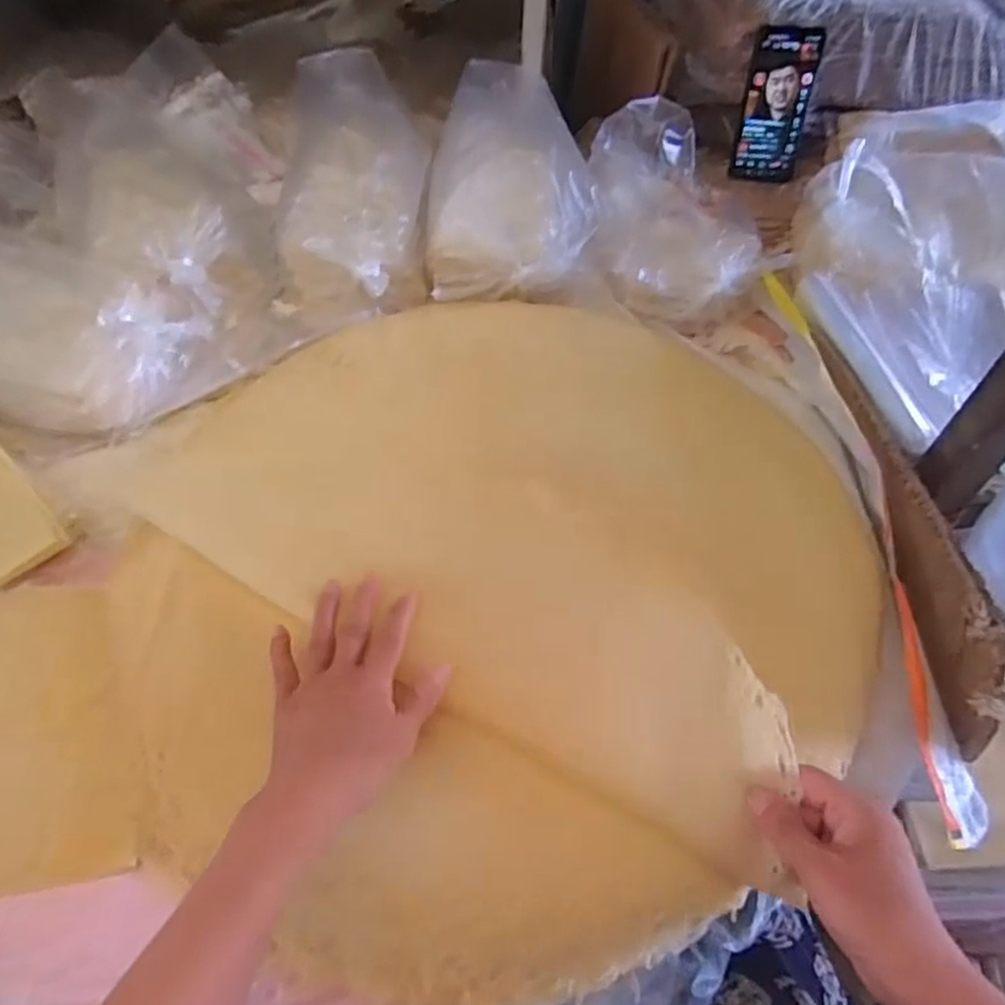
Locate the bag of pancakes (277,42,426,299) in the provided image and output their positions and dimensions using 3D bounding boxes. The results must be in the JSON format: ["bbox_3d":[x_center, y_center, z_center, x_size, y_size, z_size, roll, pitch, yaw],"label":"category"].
[{"bbox_3d":[-0.157,-0.361,0.705,0.143,0.096,0.320,0,69,-1],"label":"bag of pancakes"}]

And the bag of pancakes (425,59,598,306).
[{"bbox_3d":[0.003,-0.340,0.713,0.172,0.115,0.258,-4,54,-4],"label":"bag of pancakes"}]

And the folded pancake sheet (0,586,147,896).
[{"bbox_3d":[-0.299,0.135,0.422,0.133,0.010,0.194,-9,54,-8],"label":"folded pancake sheet"}]

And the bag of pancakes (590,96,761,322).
[{"bbox_3d":[0.179,-0.331,0.735,0.161,0.074,0.310,3,53,1],"label":"bag of pancakes"}]

